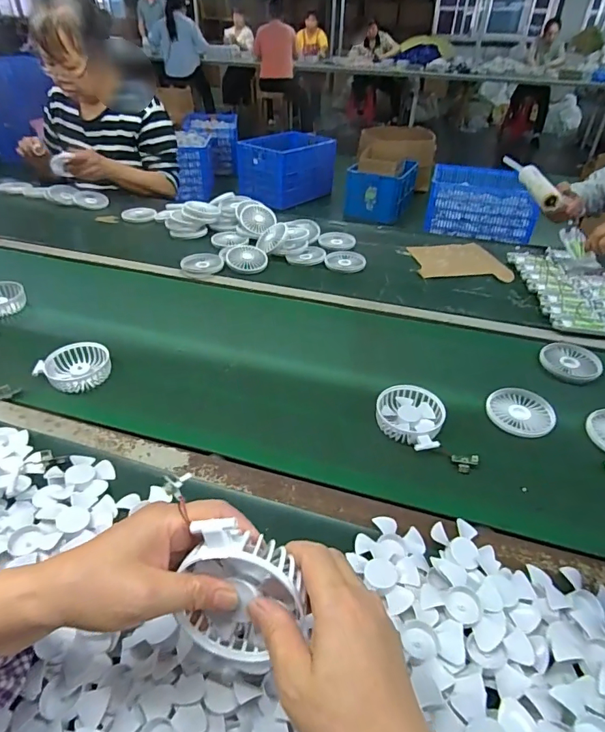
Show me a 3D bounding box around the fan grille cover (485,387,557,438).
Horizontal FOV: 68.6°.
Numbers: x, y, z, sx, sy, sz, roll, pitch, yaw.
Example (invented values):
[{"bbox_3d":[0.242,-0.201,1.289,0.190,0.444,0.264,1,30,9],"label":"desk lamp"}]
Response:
[{"bbox_3d":[0.306,0.062,0.622,0.086,0.010,0.094,21,43,23],"label":"fan grille cover"}]

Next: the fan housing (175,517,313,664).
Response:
[{"bbox_3d":[-0.044,0.145,0.293,0.080,0.106,0.036,34,22,-1],"label":"fan housing"}]

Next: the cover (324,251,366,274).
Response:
[{"bbox_3d":[0.091,-0.227,0.961,0.077,0.016,0.083,-12,40,-16],"label":"cover"}]

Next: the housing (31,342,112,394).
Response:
[{"bbox_3d":[-0.339,0.004,0.662,0.096,0.030,0.082,-27,46,-31],"label":"housing"}]

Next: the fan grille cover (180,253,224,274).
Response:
[{"bbox_3d":[-0.208,-0.212,0.925,0.084,0.018,0.084,-4,39,-6],"label":"fan grille cover"}]

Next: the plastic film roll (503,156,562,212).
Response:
[{"bbox_3d":[0.523,-0.437,1.025,0.040,0.036,0.320,6,39,6],"label":"plastic film roll"}]

